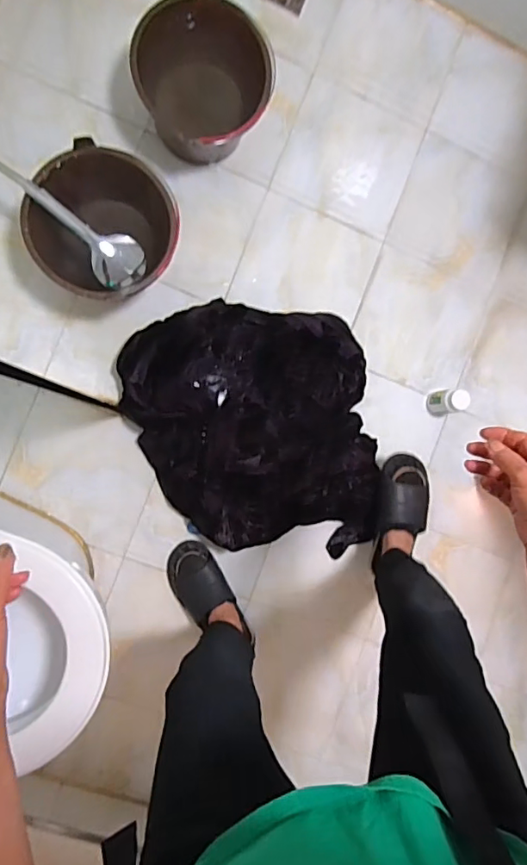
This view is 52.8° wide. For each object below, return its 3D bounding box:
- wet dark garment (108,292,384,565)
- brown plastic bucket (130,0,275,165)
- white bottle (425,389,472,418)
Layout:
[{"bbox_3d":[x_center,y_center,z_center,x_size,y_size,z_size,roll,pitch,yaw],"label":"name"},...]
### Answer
[{"bbox_3d":[-0.005,-0.001,1.147,0.556,0.131,0.550,-6,91,-7],"label":"wet dark garment"},{"bbox_3d":[-0.120,-0.707,1.092,0.253,0.184,0.249,0,91,-7],"label":"brown plastic bucket"},{"bbox_3d":[0.426,-0.069,1.233,0.059,0.108,0.059,-6,91,-7],"label":"white bottle"}]

